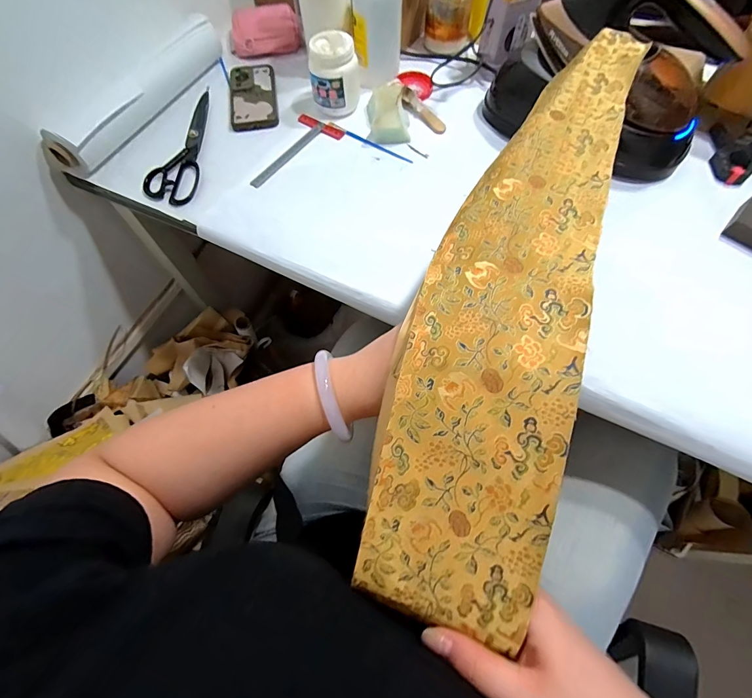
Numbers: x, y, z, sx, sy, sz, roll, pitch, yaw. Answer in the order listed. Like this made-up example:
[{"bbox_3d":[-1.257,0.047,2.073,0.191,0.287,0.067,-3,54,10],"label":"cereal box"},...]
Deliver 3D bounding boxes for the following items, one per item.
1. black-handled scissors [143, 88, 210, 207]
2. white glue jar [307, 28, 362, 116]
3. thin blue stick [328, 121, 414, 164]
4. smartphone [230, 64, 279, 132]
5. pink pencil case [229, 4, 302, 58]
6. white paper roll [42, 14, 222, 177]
[{"bbox_3d":[-0.311,-0.335,0.601,0.074,0.014,0.250,-1,65,2],"label":"black-handled scissors"},{"bbox_3d":[-0.065,-0.442,0.601,0.078,0.091,0.077,-6,65,0],"label":"white glue jar"},{"bbox_3d":[-0.010,-0.333,0.603,0.166,0.004,0.012,33,70,16],"label":"thin blue stick"},{"bbox_3d":[-0.214,-0.440,0.648,0.075,0.012,0.156,-11,65,-3],"label":"smartphone"},{"bbox_3d":[-0.213,-0.603,0.710,0.134,0.032,0.097,-15,65,-5],"label":"pink pencil case"},{"bbox_3d":[-0.374,-0.422,0.606,0.051,0.065,0.357,27,69,14],"label":"white paper roll"}]

